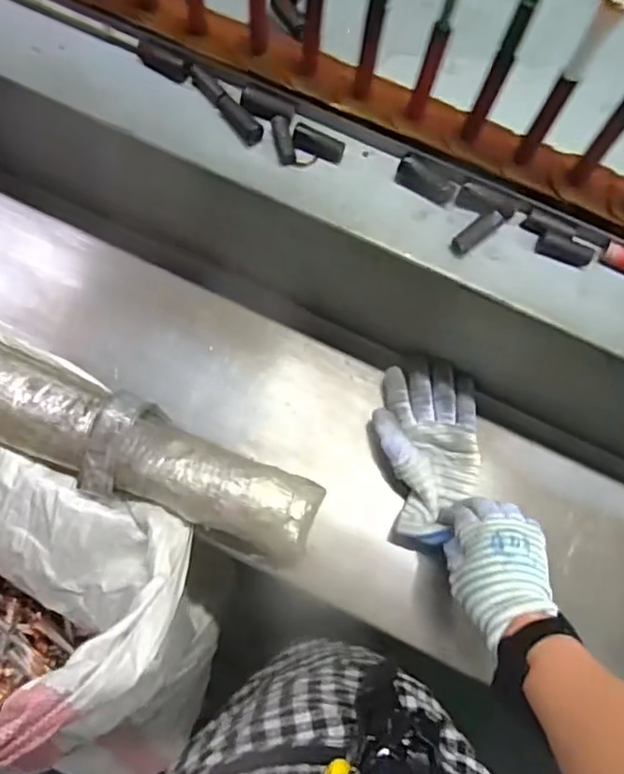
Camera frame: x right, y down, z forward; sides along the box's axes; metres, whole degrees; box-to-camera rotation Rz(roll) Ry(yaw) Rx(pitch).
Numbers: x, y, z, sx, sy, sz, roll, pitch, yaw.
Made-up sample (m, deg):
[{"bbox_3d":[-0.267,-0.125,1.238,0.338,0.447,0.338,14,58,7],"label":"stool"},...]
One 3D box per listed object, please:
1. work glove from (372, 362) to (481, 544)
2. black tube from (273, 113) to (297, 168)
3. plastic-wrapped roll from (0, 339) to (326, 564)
[{"bbox_3d":[0.123,0.067,0.625,0.108,0.040,0.189,-1,70,0],"label":"work glove"},{"bbox_3d":[-0.024,-0.218,0.529,0.016,0.014,0.044,-10,83,-4],"label":"black tube"},{"bbox_3d":[-0.199,0.053,0.589,0.427,0.087,0.097,22,71,8],"label":"plastic-wrapped roll"}]

